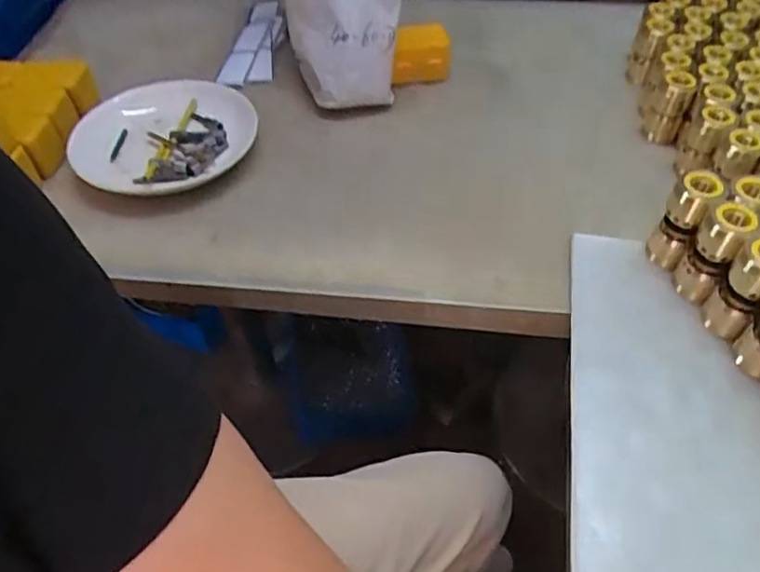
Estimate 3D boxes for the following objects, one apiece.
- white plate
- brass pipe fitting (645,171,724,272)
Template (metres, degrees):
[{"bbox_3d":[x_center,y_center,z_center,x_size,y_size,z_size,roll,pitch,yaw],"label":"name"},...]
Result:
[{"bbox_3d":[-0.251,-0.177,0.690,0.197,0.030,0.197,-22,53,-18],"label":"white plate"},{"bbox_3d":[0.271,-0.057,0.543,0.032,0.096,0.032,25,54,20],"label":"brass pipe fitting"}]

